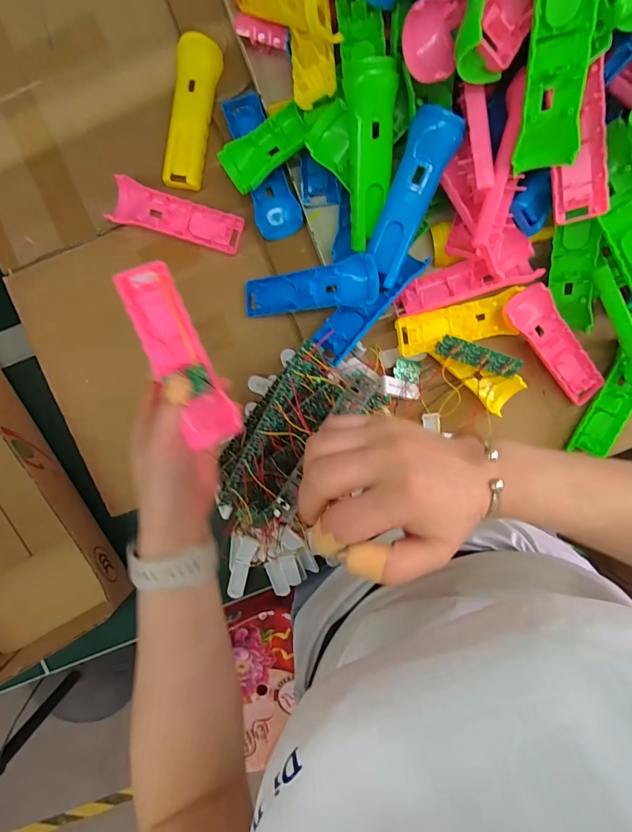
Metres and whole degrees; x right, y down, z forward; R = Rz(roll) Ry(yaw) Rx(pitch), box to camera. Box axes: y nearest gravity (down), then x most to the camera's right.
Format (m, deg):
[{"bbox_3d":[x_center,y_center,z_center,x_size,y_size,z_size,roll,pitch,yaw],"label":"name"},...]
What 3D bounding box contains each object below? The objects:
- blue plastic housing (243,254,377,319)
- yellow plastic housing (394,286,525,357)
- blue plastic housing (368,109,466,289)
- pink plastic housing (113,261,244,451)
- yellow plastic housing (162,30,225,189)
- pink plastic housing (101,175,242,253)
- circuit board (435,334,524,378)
[{"bbox_3d":[-0.011,-0.138,0.437,0.157,0.021,0.046,-3,95,20],"label":"blue plastic housing"},{"bbox_3d":[0.160,-0.101,0.441,0.144,0.019,0.046,-16,94,1],"label":"yellow plastic housing"},{"bbox_3d":[0.091,-0.210,0.391,0.044,0.016,0.152,19,121,-2],"label":"blue plastic housing"},{"bbox_3d":[-0.113,-0.050,0.328,0.043,0.018,0.156,-26,94,2],"label":"pink plastic housing"},{"bbox_3d":[-0.140,-0.341,0.447,0.043,0.020,0.156,10,94,-1],"label":"yellow plastic housing"},{"bbox_3d":[-0.161,-0.232,0.469,0.147,0.025,0.047,16,94,-2],"label":"pink plastic housing"},{"bbox_3d":[0.184,-0.066,0.446,0.104,0.006,0.024,16,121,-13],"label":"circuit board"}]

